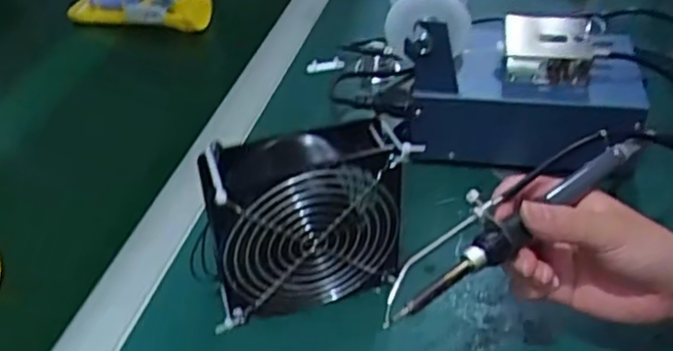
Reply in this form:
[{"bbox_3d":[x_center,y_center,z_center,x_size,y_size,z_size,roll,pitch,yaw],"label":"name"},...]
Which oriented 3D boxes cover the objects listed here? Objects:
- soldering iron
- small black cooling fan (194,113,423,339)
[{"bbox_3d":[0.102,0.018,0.402,0.197,0.018,0.033,-31,47,-21],"label":"soldering iron"},{"bbox_3d":[-0.019,0.032,0.472,0.125,0.130,0.043,-14,42,-13],"label":"small black cooling fan"}]

